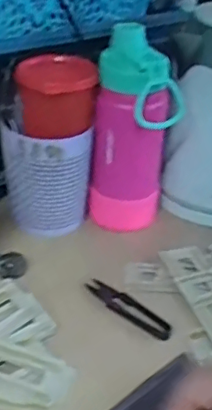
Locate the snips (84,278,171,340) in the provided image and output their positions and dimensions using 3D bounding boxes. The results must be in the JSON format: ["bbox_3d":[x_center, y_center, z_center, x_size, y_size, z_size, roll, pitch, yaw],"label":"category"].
[{"bbox_3d":[0.020,0.093,0.520,0.024,0.010,0.094,-24,43,-35],"label":"snips"}]

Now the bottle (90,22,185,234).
[{"bbox_3d":[0.029,-0.065,0.581,0.076,0.210,0.061,30,41,32],"label":"bottle"}]

